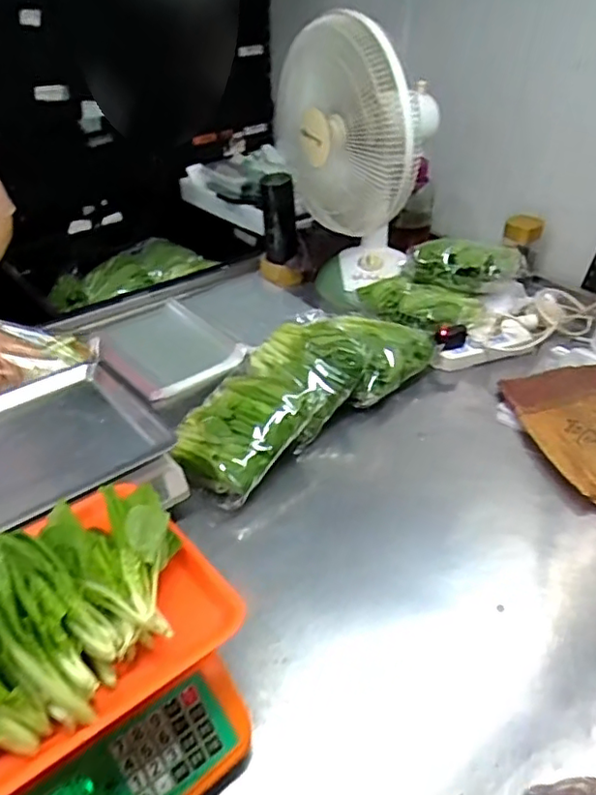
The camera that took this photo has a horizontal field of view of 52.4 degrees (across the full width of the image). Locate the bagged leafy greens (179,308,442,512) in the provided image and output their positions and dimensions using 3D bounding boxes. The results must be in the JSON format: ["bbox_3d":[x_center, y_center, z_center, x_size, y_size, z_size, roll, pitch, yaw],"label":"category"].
[{"bbox_3d":[0.003,-0.021,0.933,0.189,0.123,0.437,31,46,34],"label":"bagged leafy greens"}]

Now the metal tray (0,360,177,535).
[{"bbox_3d":[-0.358,0.064,0.744,0.335,0.024,0.246,-27,45,-32],"label":"metal tray"}]

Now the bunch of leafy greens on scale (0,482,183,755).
[{"bbox_3d":[-0.223,0.173,0.487,0.164,0.089,0.319,25,43,29],"label":"bunch of leafy greens on scale"}]

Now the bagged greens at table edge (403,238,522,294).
[{"bbox_3d":[0.310,-0.250,1.129,0.217,0.069,0.117,10,37,11],"label":"bagged greens at table edge"}]

